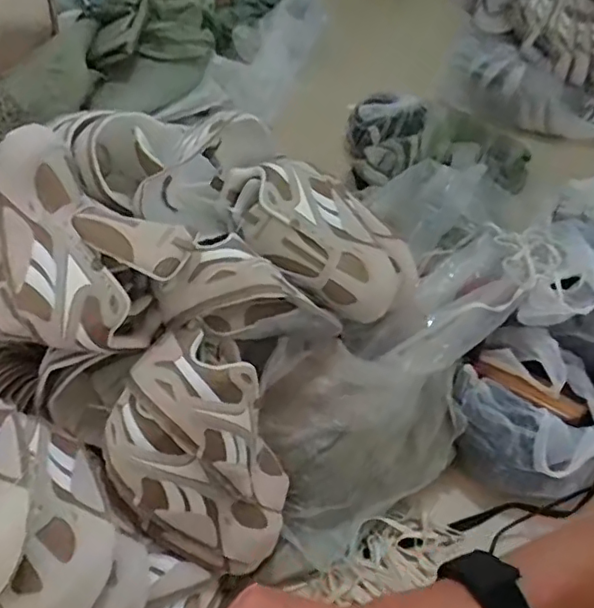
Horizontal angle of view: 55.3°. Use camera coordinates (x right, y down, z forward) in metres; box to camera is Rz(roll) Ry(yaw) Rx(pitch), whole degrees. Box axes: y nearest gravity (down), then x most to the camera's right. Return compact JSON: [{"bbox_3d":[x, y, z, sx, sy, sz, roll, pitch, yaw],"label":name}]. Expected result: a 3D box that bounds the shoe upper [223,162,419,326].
[{"bbox_3d":[0.031,-0.089,0.788,0.295,0.095,0.144,33,73,-5],"label":"shoe upper"}]

